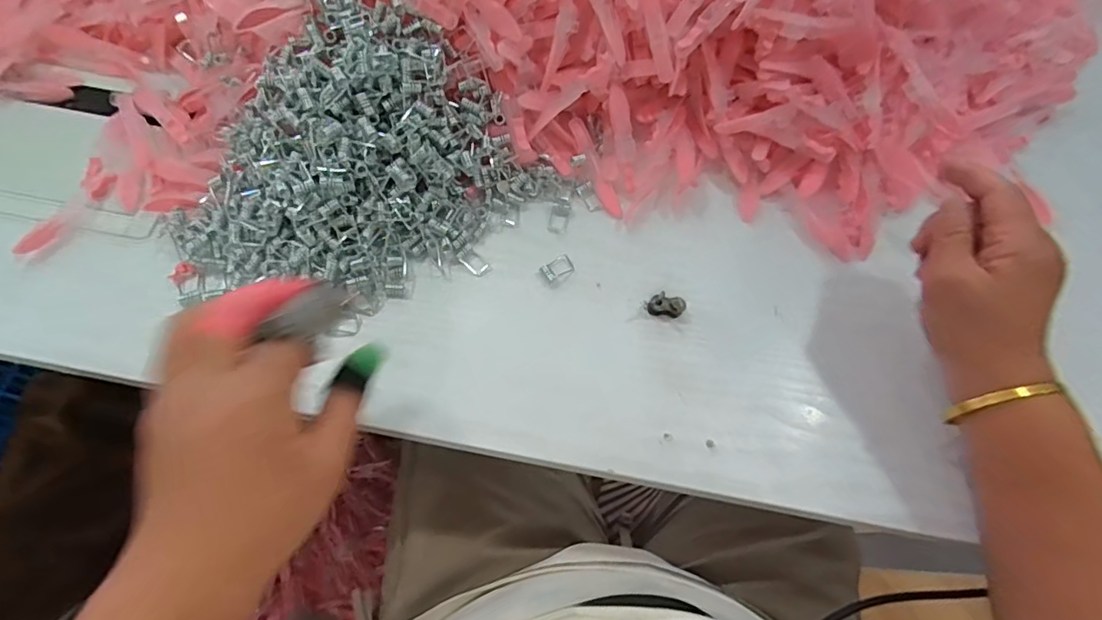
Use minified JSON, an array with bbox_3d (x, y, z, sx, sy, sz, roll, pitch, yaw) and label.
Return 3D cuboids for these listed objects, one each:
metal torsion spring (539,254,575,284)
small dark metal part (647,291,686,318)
[{"bbox_3d":[0.004,-0.029,0.373,0.023,0.005,0.015,-30,72,-15],"label":"metal torsion spring"},{"bbox_3d":[0.077,-0.003,0.360,0.024,0.013,0.012,7,67,0],"label":"small dark metal part"}]

